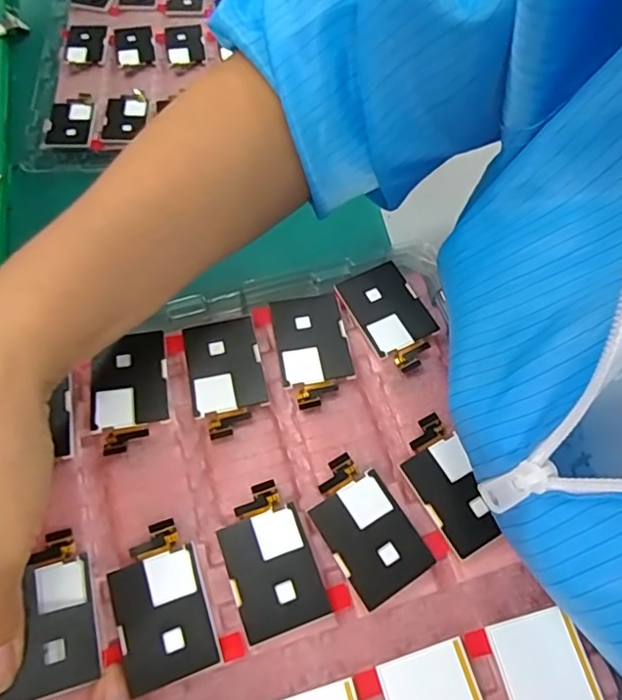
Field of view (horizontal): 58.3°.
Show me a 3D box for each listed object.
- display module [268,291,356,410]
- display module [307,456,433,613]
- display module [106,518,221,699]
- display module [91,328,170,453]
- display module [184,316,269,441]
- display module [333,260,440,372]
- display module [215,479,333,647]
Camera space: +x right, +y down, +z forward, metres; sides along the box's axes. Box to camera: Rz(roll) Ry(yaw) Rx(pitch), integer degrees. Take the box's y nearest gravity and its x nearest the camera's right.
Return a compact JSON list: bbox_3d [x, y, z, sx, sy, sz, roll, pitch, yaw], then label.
[{"bbox_3d":[0.001,-0.001,0.272,0.035,0.004,0.057,-9,66,-5],"label":"display module"},{"bbox_3d":[0.022,0.074,0.236,0.034,0.004,0.057,-29,69,-14],"label":"display module"},{"bbox_3d":[-0.060,0.100,0.222,0.034,0.005,0.057,-18,67,-9],"label":"display module"},{"bbox_3d":[-0.084,0.019,0.258,0.034,0.005,0.055,-7,65,-5],"label":"display module"},{"bbox_3d":[-0.041,0.012,0.265,0.035,0.004,0.057,-12,66,-6],"label":"display module"},{"bbox_3d":[0.041,-0.018,0.282,0.035,0.004,0.056,-26,68,-13],"label":"display module"},{"bbox_3d":[-0.018,0.085,0.229,0.034,0.004,0.056,-20,67,-10],"label":"display module"}]

